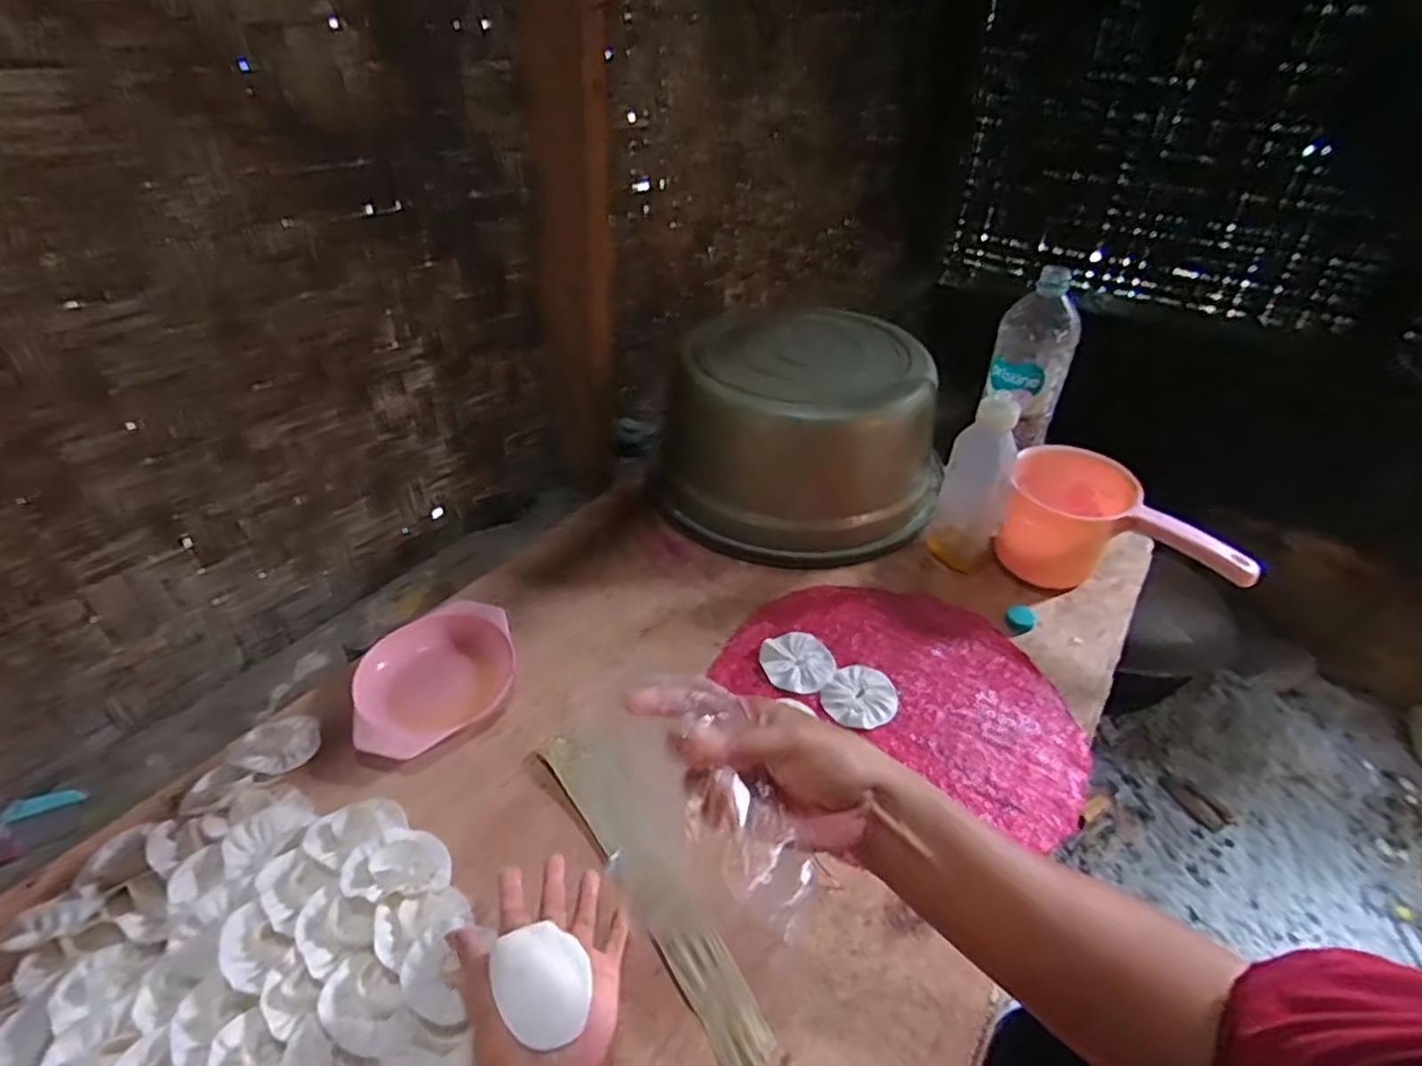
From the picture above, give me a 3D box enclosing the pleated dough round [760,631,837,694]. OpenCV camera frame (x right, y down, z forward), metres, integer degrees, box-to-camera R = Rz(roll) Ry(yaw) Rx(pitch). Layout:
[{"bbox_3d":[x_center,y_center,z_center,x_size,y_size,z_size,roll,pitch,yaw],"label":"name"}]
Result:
[{"bbox_3d":[0.092,0.134,0.741,0.070,0.016,0.072,-16,42,-21],"label":"pleated dough round"}]

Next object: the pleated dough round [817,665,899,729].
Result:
[{"bbox_3d":[0.148,0.162,0.709,0.073,0.008,0.072,1,38,-1],"label":"pleated dough round"}]

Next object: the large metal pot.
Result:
[{"bbox_3d":[0.131,-0.130,0.944,0.345,0.223,0.300,11,39,12],"label":"large metal pot"}]

